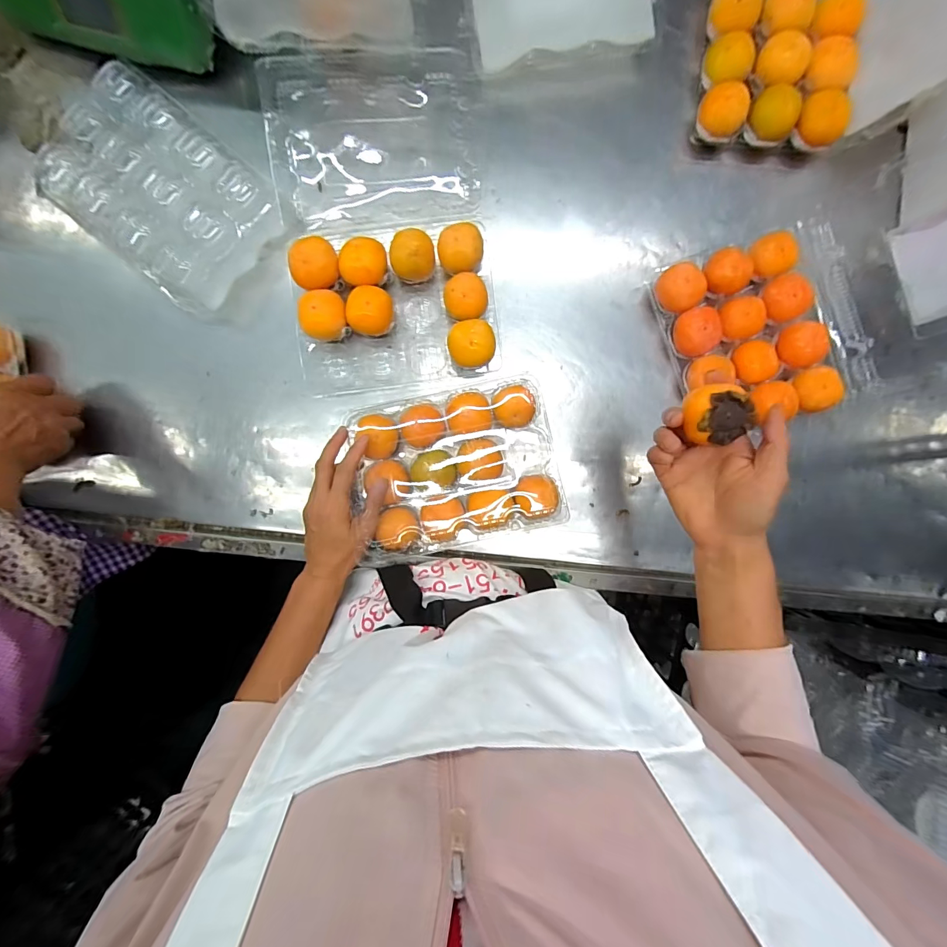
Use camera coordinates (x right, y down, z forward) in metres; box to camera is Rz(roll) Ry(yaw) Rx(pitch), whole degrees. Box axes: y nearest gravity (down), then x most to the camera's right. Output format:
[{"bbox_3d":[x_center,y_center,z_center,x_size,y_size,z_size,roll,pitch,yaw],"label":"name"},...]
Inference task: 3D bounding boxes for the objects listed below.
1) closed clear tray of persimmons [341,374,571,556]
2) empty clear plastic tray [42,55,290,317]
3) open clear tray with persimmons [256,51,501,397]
[{"bbox_3d":[-0.015,-0.014,0.443,0.205,0.070,0.171,-13,92,1],"label":"closed clear tray of persimmons"},{"bbox_3d":[-0.360,-0.322,0.465,0.251,0.051,0.173,39,92,-1],"label":"empty clear plastic tray"},{"bbox_3d":[-0.100,-0.285,0.466,0.228,0.052,0.358,-6,92,1],"label":"open clear tray with persimmons"}]

